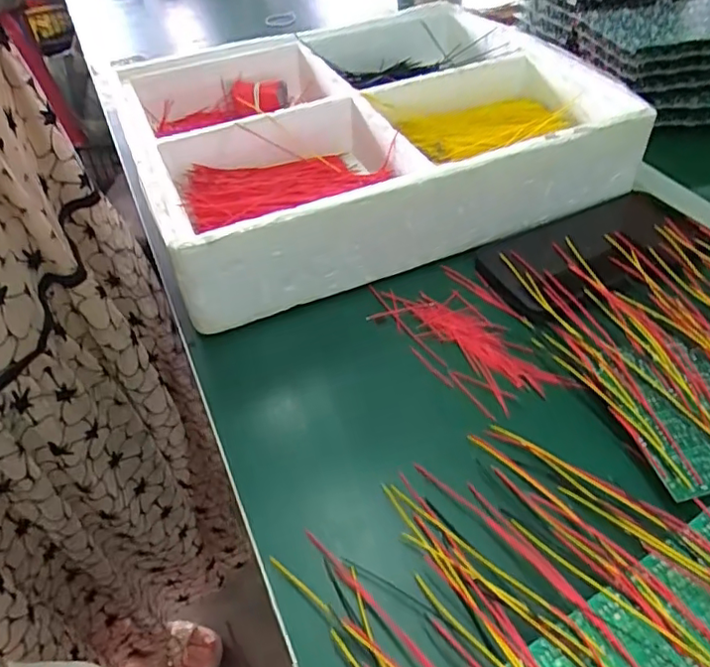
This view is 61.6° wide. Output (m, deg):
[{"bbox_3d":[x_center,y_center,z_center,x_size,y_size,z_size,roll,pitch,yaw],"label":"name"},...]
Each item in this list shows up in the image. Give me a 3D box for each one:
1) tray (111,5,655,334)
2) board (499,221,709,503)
[{"bbox_3d":[0.000,-0.182,0.520,0.357,0.082,0.310,-16,47,-15],"label":"tray"},{"bbox_3d":[0.217,-0.001,0.376,0.173,0.019,0.199,-10,46,-9],"label":"board"}]

